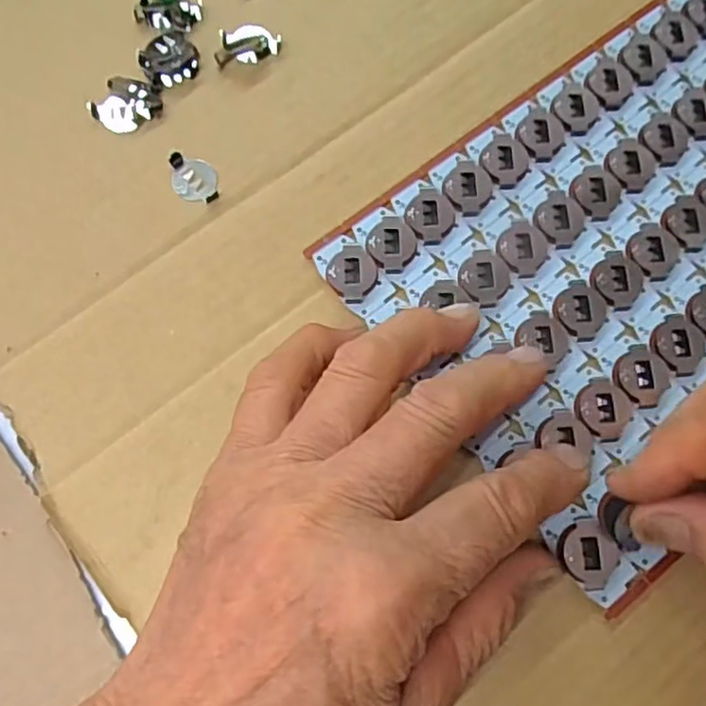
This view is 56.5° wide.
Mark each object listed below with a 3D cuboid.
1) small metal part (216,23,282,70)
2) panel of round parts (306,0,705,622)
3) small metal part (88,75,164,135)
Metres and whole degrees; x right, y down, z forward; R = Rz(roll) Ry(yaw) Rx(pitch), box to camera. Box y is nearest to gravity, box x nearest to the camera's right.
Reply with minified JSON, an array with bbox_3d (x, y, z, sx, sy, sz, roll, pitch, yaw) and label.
[{"bbox_3d":[-0.041,-0.122,0.259,0.026,0.004,0.017,-7,75,-3],"label":"small metal part"},{"bbox_3d":[0.127,-0.053,0.239,0.244,0.005,0.154,-38,78,-10],"label":"panel of round parts"},{"bbox_3d":[-0.086,-0.094,0.249,0.021,0.004,0.022,38,77,9],"label":"small metal part"}]

